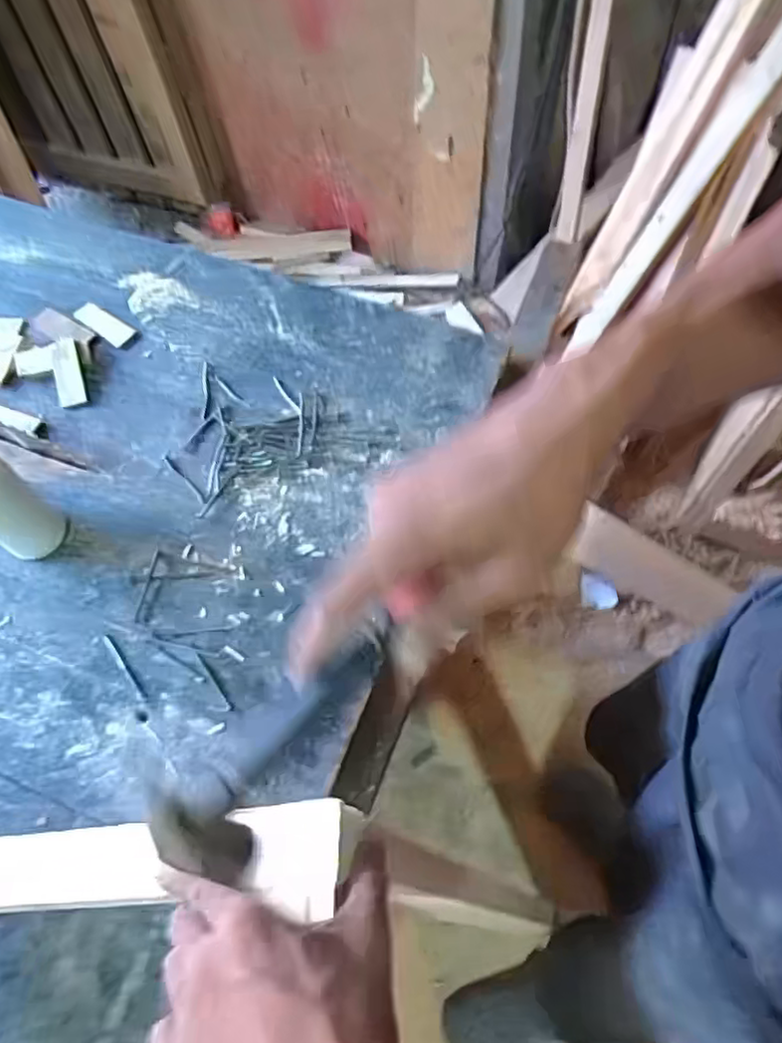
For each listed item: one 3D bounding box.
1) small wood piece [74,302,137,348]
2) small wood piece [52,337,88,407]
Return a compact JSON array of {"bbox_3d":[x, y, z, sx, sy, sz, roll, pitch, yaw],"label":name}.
[{"bbox_3d":[-0.319,-0.220,0.734,0.071,0.016,0.029,33,70,15],"label":"small wood piece"},{"bbox_3d":[-0.340,-0.157,0.694,0.029,0.008,0.072,-13,85,-4],"label":"small wood piece"}]

